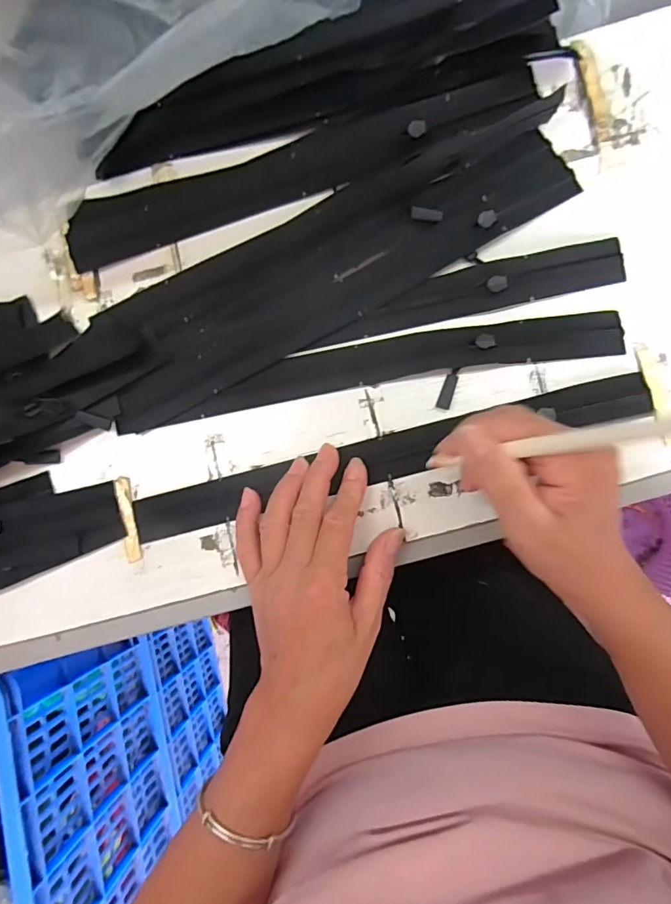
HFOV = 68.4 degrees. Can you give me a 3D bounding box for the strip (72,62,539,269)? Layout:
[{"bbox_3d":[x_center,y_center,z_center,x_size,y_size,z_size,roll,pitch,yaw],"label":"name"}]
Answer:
[{"bbox_3d":[-0.027,-0.205,0.353,0.343,0.014,0.043,-17,82,3],"label":"strip"}]

